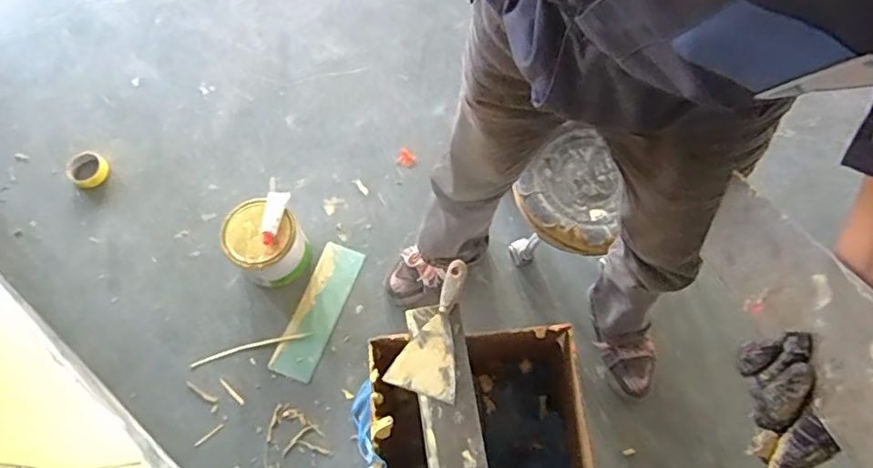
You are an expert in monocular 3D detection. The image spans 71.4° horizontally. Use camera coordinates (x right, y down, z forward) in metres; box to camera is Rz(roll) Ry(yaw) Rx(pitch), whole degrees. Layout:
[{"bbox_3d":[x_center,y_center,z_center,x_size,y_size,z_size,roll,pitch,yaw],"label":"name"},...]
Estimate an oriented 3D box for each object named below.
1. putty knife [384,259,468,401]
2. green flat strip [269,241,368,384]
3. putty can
[{"bbox_3d":[0.005,0.148,0.975,0.106,0.034,0.214,17,69,9],"label":"putty knife"},{"bbox_3d":[-0.265,0.170,1.375,0.104,0.007,0.312,18,69,9],"label":"green flat strip"},{"bbox_3d":[-0.384,0.019,1.368,0.155,0.143,0.164,-1,68,1],"label":"putty can"}]

